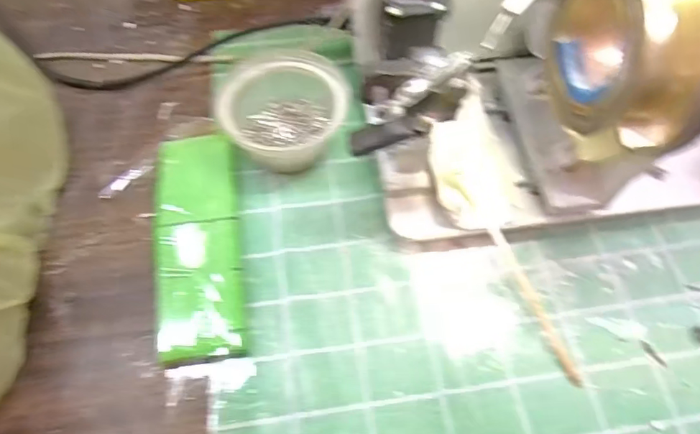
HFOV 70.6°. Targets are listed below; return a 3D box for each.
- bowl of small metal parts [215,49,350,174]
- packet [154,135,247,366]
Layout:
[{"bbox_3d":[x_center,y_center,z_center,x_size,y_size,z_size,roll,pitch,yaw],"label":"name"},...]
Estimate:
[{"bbox_3d":[-0.052,-0.087,0.400,0.093,0.061,0.102,0,59,0],"label":"bowl of small metal parts"},{"bbox_3d":[-0.112,0.015,0.367,0.059,0.014,0.182,-8,60,-4],"label":"packet"}]

